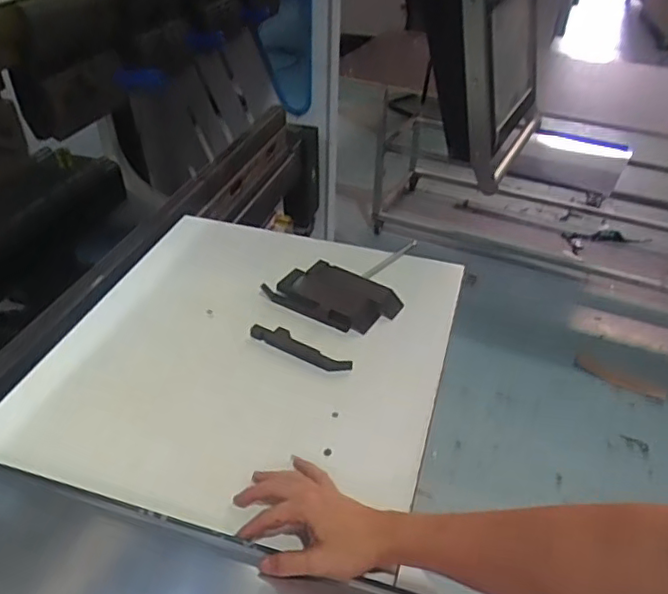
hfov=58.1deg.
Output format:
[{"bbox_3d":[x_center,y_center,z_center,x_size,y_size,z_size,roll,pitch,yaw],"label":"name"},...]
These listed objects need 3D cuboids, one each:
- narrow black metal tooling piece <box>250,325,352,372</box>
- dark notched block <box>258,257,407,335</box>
[{"bbox_3d":[-0.046,0.066,0.798,0.148,0.009,0.026,23,42,23],"label":"narrow black metal tooling piece"},{"bbox_3d":[0.002,-0.005,0.879,0.178,0.023,0.104,23,42,23],"label":"dark notched block"}]

